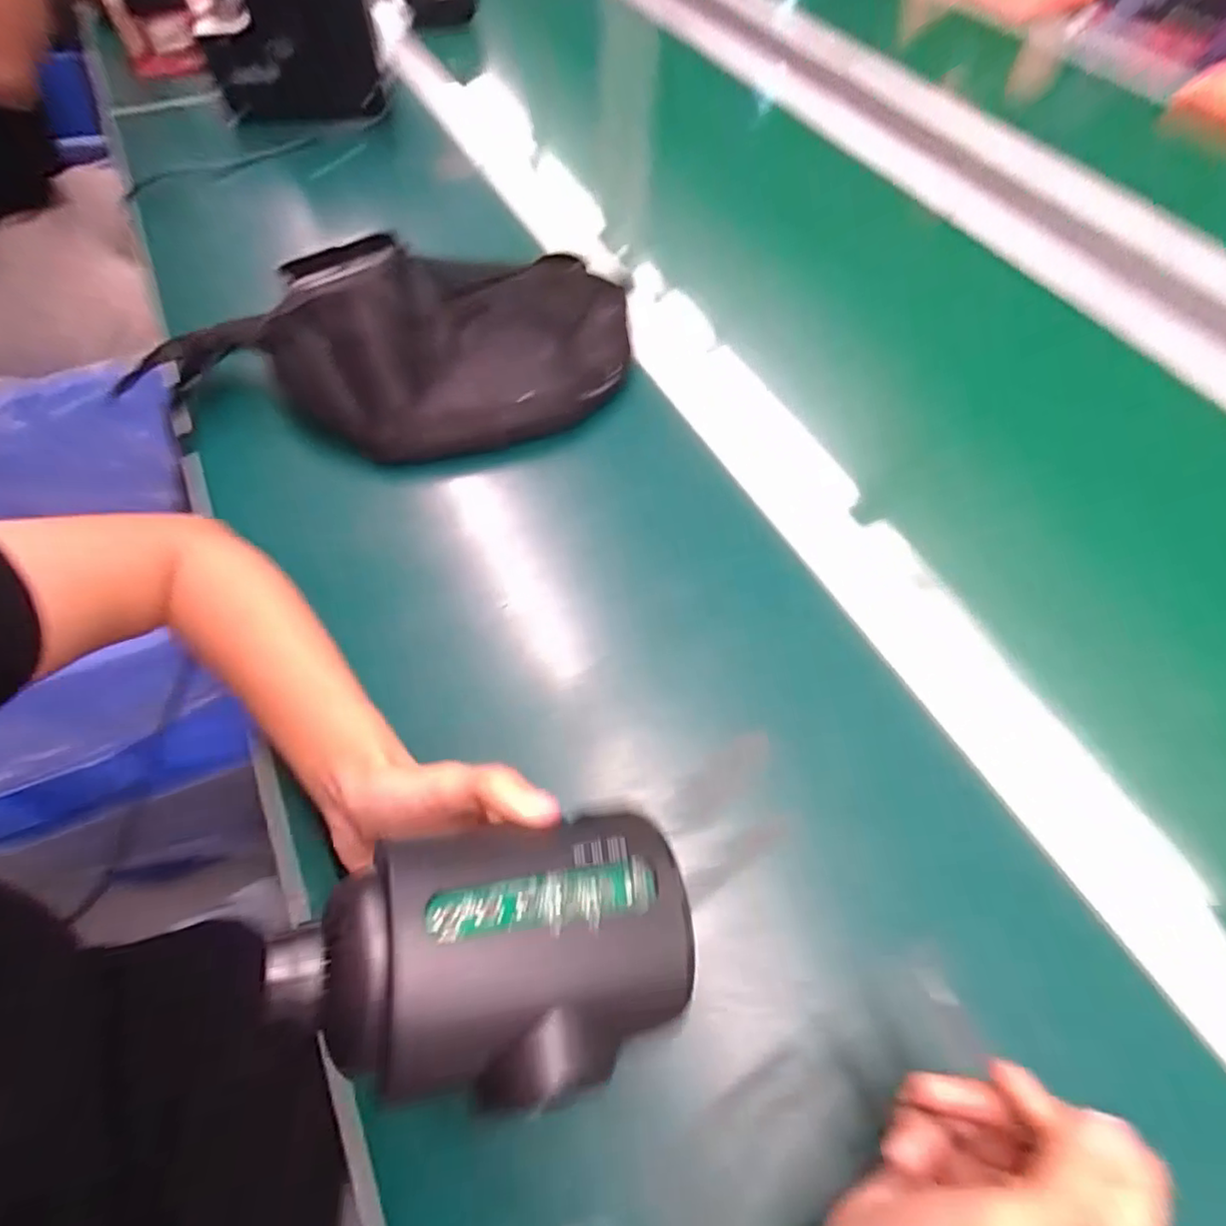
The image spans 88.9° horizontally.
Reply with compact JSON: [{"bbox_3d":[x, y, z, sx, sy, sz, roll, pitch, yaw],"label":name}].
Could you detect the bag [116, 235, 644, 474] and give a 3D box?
[{"bbox_3d":[-0.163,-0.195,0.465,0.377,0.093,0.184,-13,60,-10],"label":"bag"}]

